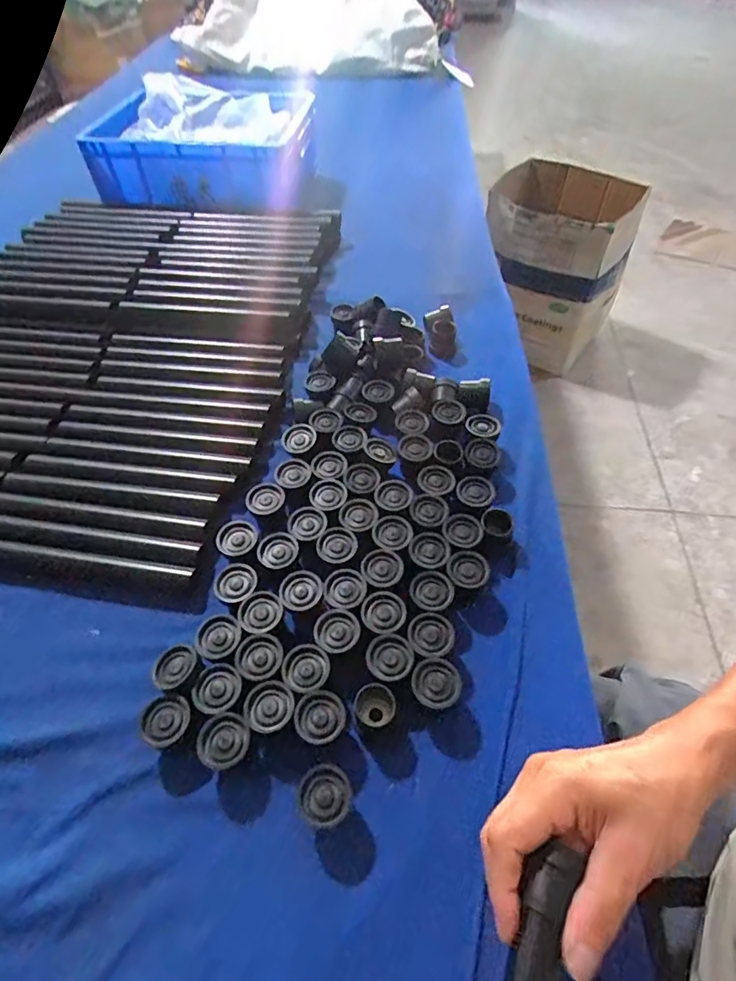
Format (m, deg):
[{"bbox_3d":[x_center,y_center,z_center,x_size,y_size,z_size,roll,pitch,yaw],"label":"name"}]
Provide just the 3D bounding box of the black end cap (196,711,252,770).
[{"bbox_3d":[-0.101,0.180,0.363,0.035,0.023,0.035,0,52,1],"label":"black end cap"}]

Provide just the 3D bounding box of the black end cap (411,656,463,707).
[{"bbox_3d":[0.051,0.147,0.383,0.035,0.024,0.034,0,52,1],"label":"black end cap"}]

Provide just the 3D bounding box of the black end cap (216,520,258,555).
[{"bbox_3d":[-0.118,0.043,0.458,0.031,0.012,0.036,37,61,26],"label":"black end cap"}]

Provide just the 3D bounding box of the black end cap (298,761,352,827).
[{"bbox_3d":[-0.027,0.204,0.338,0.035,0.030,0.034,0,52,1],"label":"black end cap"}]

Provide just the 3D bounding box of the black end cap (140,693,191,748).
[{"bbox_3d":[-0.145,0.171,0.374,0.034,0.027,0.034,0,52,1],"label":"black end cap"}]

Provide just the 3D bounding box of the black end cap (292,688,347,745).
[{"bbox_3d":[-0.034,0.167,0.370,0.035,0.026,0.035,0,52,1],"label":"black end cap"}]

